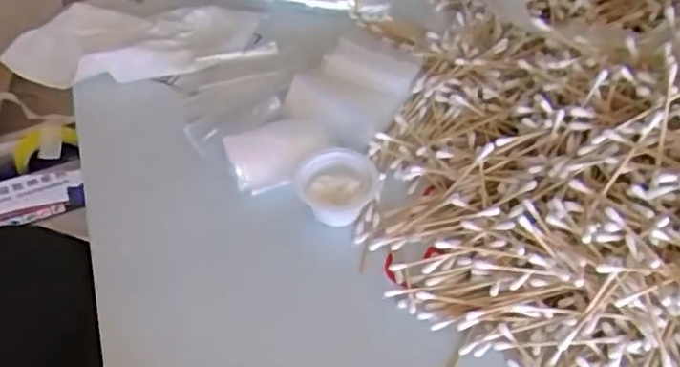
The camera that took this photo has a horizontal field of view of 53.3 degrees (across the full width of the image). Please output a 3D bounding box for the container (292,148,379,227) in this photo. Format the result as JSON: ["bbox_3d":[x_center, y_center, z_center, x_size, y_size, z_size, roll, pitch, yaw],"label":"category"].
[{"bbox_3d":[-0.002,-0.001,0.455,0.049,0.018,0.053,-1,53,1],"label":"container"}]

